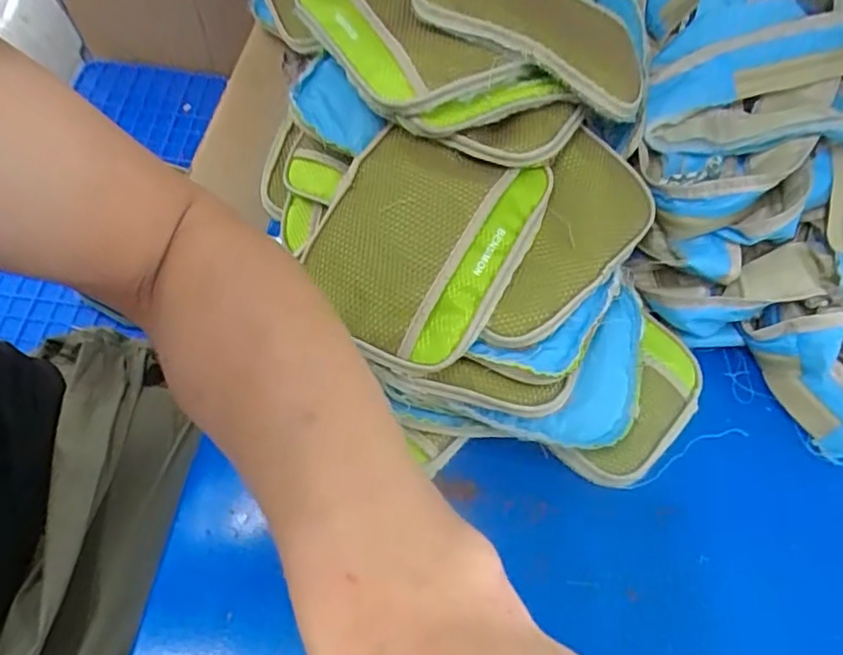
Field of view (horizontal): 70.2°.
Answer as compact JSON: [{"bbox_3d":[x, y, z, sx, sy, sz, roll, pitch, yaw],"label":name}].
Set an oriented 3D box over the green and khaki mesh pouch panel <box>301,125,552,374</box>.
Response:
[{"bbox_3d":[-0.004,-0.059,0.411,0.135,0.041,0.154,24,64,8],"label":"green and khaki mesh pouch panel"}]

